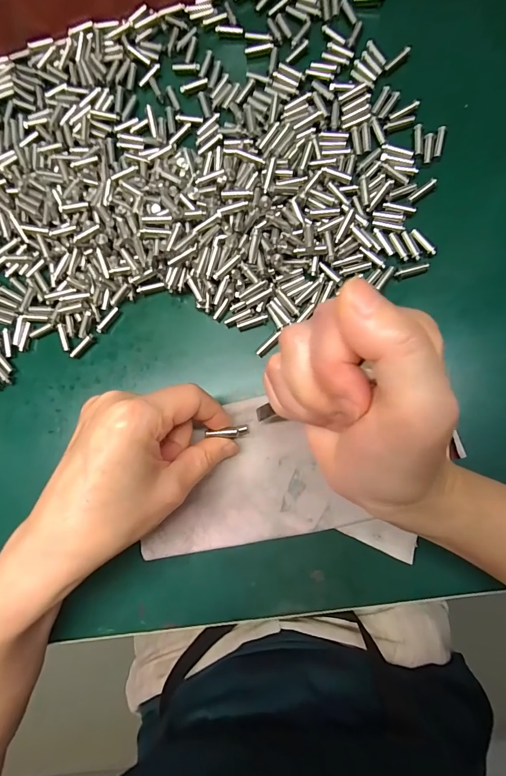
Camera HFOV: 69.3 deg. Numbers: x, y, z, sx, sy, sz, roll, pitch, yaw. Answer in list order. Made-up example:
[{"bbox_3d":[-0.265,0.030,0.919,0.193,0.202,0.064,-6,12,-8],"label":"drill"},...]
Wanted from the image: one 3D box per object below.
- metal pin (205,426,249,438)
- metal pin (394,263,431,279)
[{"bbox_3d":[-0.015,0.027,0.225,0.029,0.006,0.007,2,81,-31],"label":"metal pin"},{"bbox_3d":[0.101,-0.074,0.230,0.020,0.004,0.006,-15,82,3],"label":"metal pin"}]

